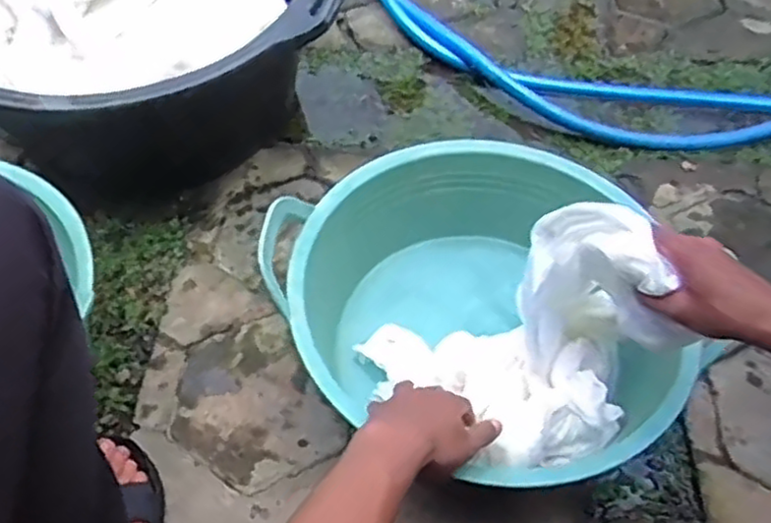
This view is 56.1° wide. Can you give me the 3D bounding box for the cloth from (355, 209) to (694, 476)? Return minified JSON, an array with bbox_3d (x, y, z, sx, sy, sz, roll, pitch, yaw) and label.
[{"bbox_3d":[0.111,0.065,0.665,0.248,0.261,0.170,10,53,5],"label":"cloth"}]

